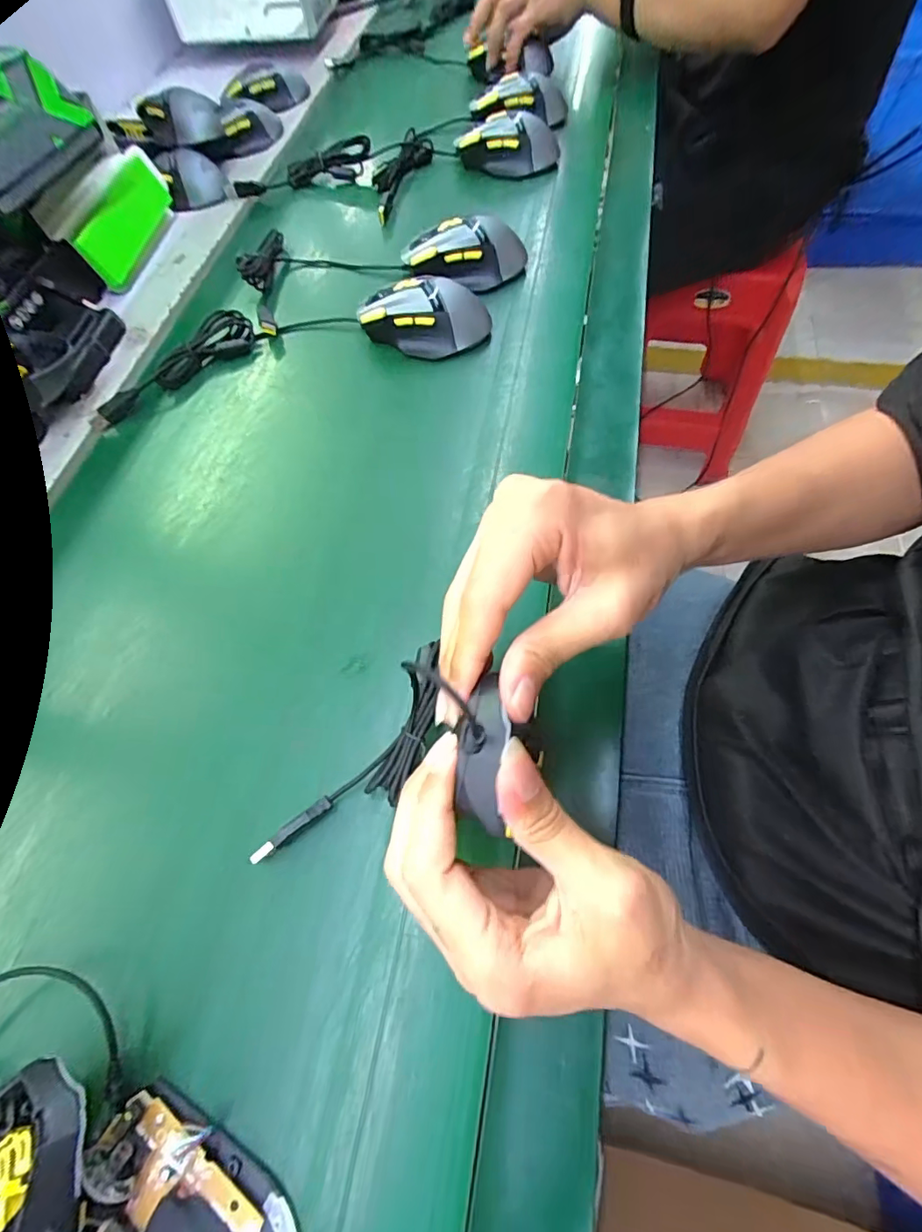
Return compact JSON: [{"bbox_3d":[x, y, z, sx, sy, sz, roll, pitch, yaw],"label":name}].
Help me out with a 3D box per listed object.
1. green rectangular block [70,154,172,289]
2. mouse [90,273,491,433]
[{"bbox_3d":[-0.342,-0.406,0.518,0.023,0.058,0.157,1,64,4],"label":"green rectangular block"},{"bbox_3d":[-0.154,-0.252,0.445,0.358,0.041,0.096,-13,65,-1],"label":"mouse"}]

